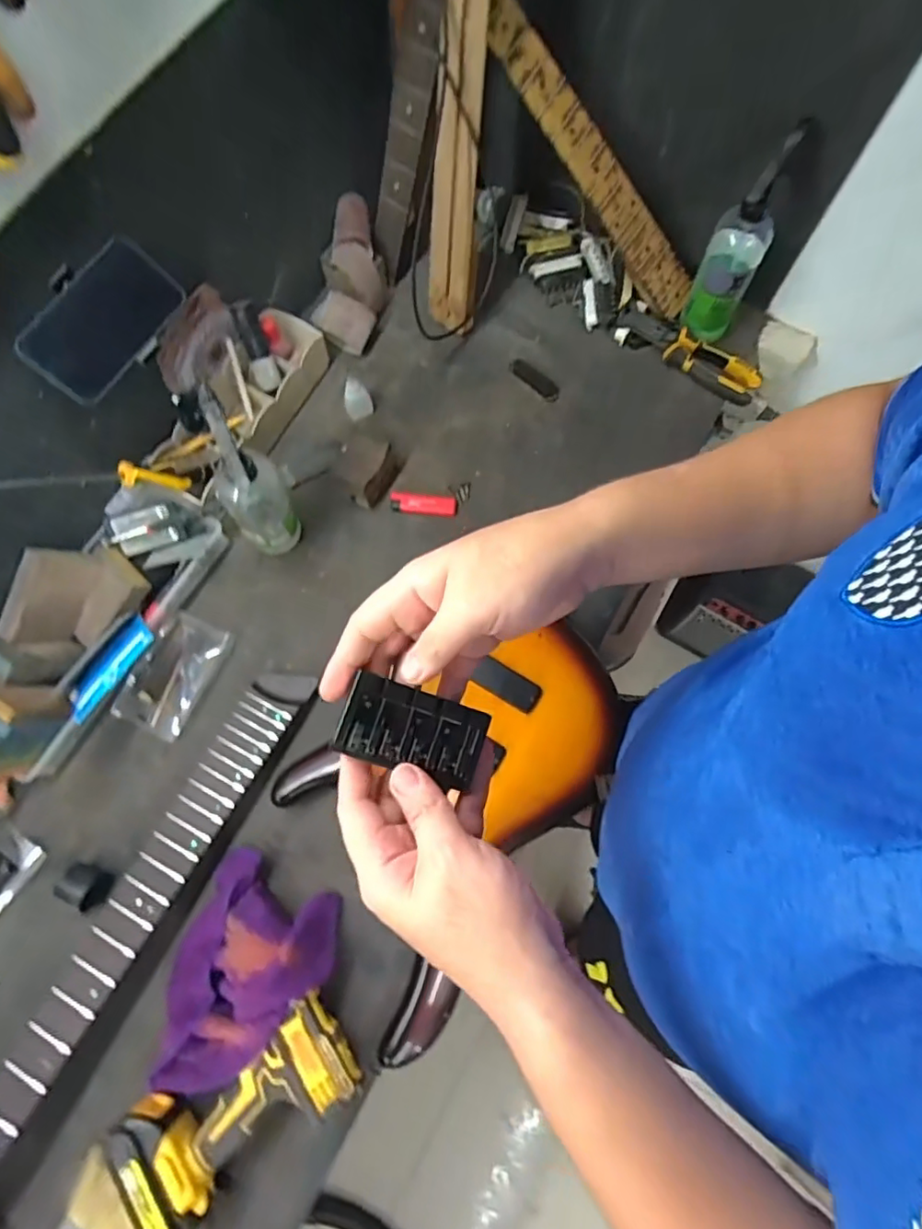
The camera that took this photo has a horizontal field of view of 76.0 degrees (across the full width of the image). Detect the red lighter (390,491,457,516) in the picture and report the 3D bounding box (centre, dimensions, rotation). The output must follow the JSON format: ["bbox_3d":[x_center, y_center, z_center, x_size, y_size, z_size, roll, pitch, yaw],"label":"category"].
[{"bbox_3d":[-0.048,-0.141,0.750,0.083,0.007,0.025,5,91,5],"label":"red lighter"}]

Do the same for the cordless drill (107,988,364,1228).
[{"bbox_3d":[-0.204,0.459,0.558,0.207,0.078,0.111,-32,76,-8],"label":"cordless drill"}]

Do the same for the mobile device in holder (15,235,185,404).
[{"bbox_3d":[-0.328,-0.269,0.541,0.072,0.011,0.145,39,77,-34],"label":"mobile device in holder"}]

